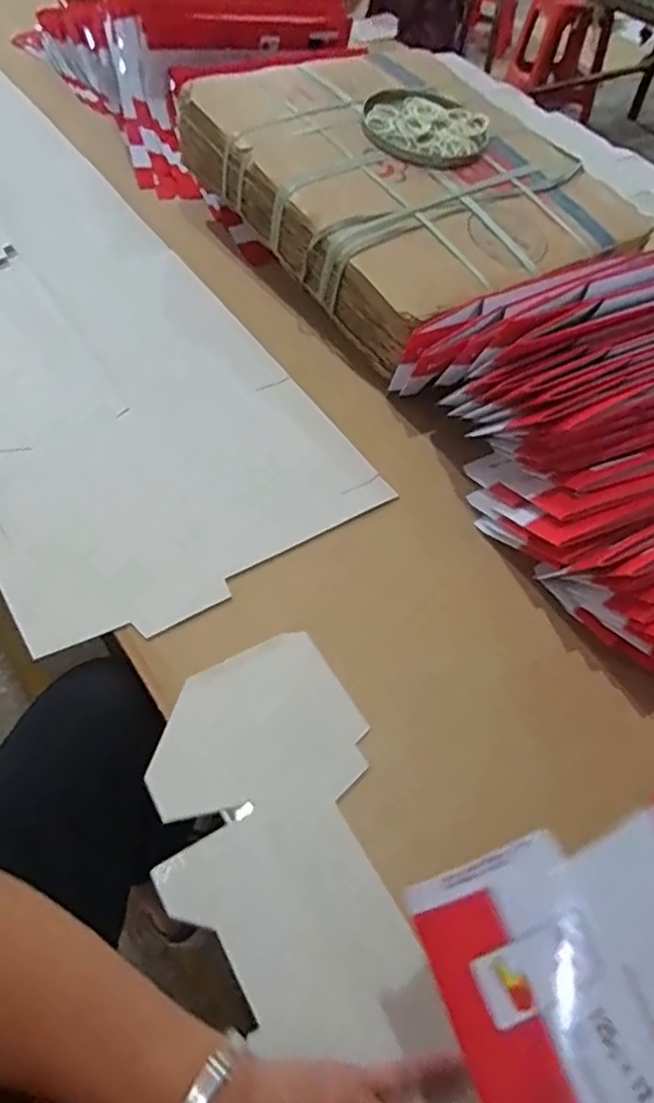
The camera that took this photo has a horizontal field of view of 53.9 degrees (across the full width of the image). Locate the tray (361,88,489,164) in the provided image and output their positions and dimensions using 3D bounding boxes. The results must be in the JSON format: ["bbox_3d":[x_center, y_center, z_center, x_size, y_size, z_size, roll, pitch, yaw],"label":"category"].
[{"bbox_3d":[0.138,-0.586,0.881,0.161,0.029,0.192,20,55,9],"label":"tray"}]

